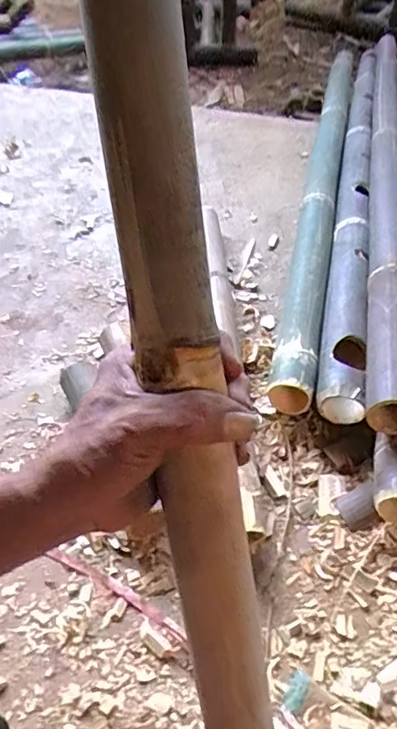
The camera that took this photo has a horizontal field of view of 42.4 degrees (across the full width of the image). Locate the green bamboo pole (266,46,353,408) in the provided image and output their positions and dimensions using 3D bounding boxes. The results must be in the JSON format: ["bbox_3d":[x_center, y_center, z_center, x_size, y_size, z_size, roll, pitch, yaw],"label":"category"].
[{"bbox_3d":[0.266,-0.409,1.096,0.068,0.072,1.287,10,49,9],"label":"green bamboo pole"}]

